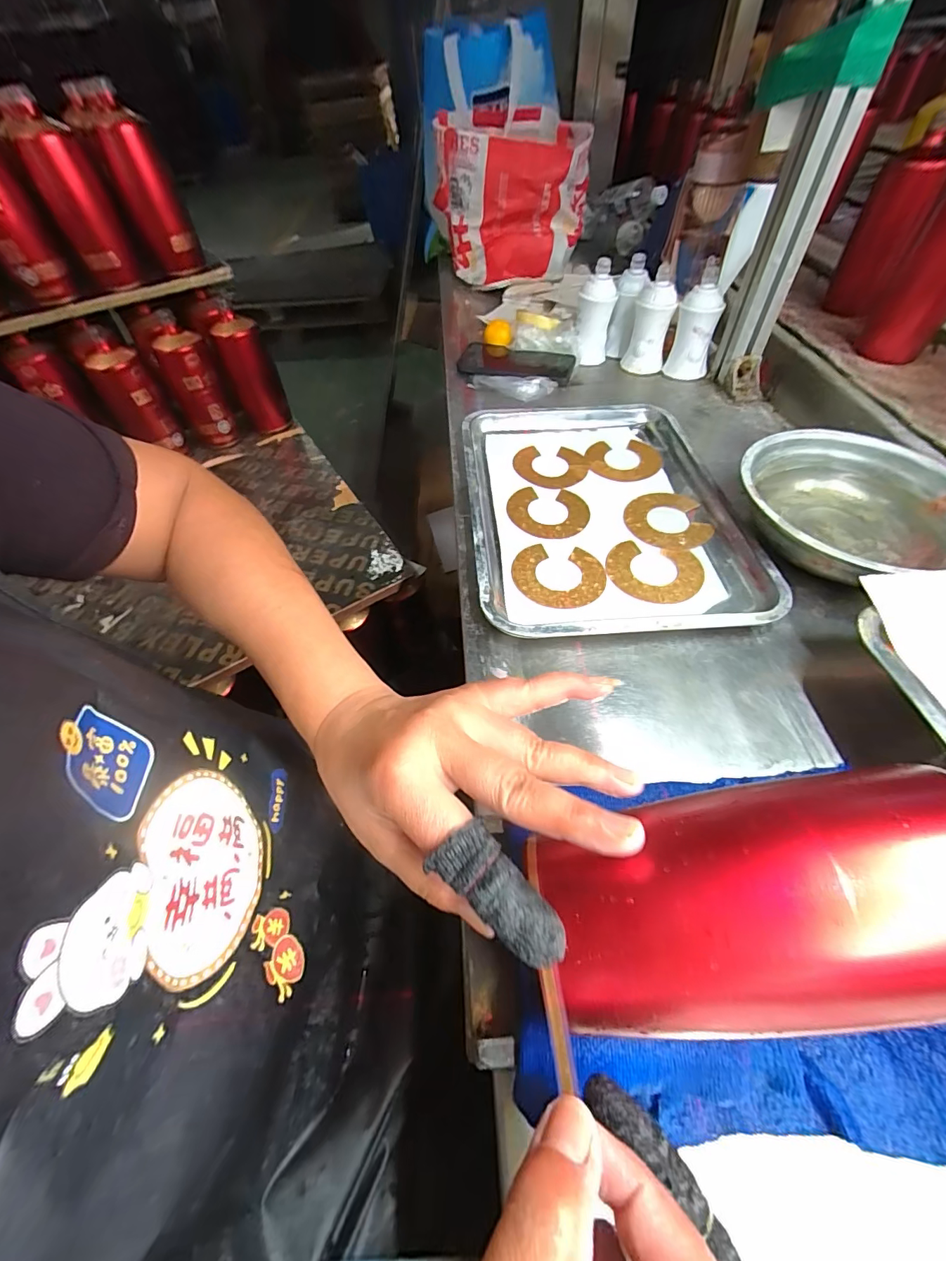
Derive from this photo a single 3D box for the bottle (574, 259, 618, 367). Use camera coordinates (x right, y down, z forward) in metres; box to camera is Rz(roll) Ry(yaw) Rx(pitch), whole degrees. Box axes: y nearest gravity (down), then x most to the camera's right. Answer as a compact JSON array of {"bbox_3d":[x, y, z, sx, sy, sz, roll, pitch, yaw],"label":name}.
[{"bbox_3d":[0.175,-0.452,0.642,0.052,0.110,0.056,6,53,9],"label":"bottle"}]

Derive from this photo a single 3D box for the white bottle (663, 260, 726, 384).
[{"bbox_3d":[0.304,-0.416,0.616,0.054,0.111,0.057,3,52,7],"label":"white bottle"}]

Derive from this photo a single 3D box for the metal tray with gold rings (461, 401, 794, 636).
[{"bbox_3d":[0.125,-0.133,0.455,0.252,0.024,0.341,-5,53,0],"label":"metal tray with gold rings"}]

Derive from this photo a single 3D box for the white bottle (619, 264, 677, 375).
[{"bbox_3d":[0.251,-0.432,0.637,0.057,0.107,0.049,13,54,14],"label":"white bottle"}]

